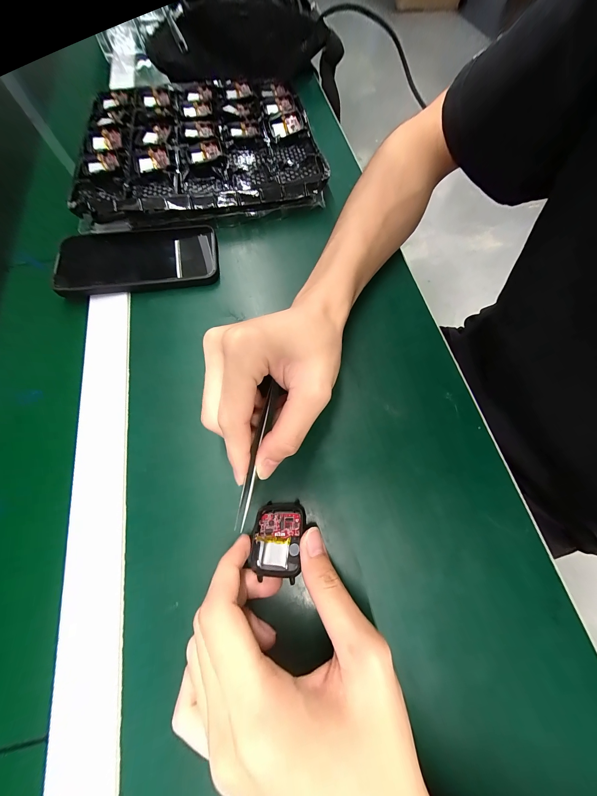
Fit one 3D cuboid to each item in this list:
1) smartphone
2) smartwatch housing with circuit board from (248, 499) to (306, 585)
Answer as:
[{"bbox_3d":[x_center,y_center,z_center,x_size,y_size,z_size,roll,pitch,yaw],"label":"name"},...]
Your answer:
[{"bbox_3d":[-0.168,-0.150,0.282,0.159,0.011,0.082,-9,69,-2],"label":"smartphone"},{"bbox_3d":[-0.014,0.096,0.183,0.036,0.005,0.046,-5,53,18],"label":"smartwatch housing with circuit board"}]

